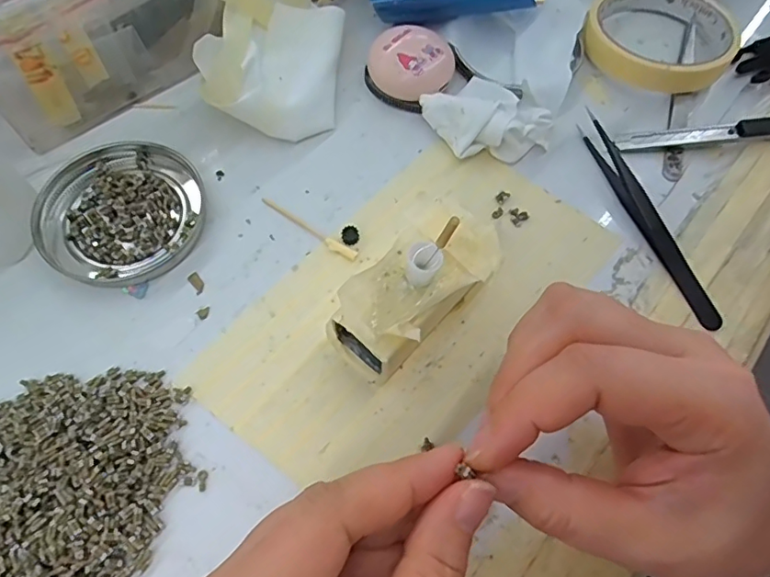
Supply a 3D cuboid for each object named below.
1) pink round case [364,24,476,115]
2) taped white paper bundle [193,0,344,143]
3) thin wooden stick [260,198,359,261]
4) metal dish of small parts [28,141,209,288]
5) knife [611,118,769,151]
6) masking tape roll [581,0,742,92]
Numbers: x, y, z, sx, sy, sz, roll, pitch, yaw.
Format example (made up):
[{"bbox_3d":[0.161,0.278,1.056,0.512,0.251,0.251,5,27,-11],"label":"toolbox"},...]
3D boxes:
[{"bbox_3d":[0.017,-0.129,0.302,0.046,0.022,0.049,1,64,-2],"label":"pink round case"},{"bbox_3d":[-0.060,-0.141,0.282,0.068,0.062,0.104,4,64,-1],"label":"taped white paper bundle"},{"bbox_3d":[-0.039,-0.030,0.266,0.059,0.004,0.006,33,68,11],"label":"thin wooden stick"},{"bbox_3d":[-0.131,-0.040,0.262,0.077,0.008,0.080,1,64,-2],"label":"metal dish of small parts"},{"bbox_3d":[0.194,-0.087,0.296,0.124,0.014,0.012,-2,64,-4],"label":"knife"},{"bbox_3d":[0.169,-0.158,0.321,0.085,0.017,0.084,1,64,-2],"label":"masking tape roll"}]

